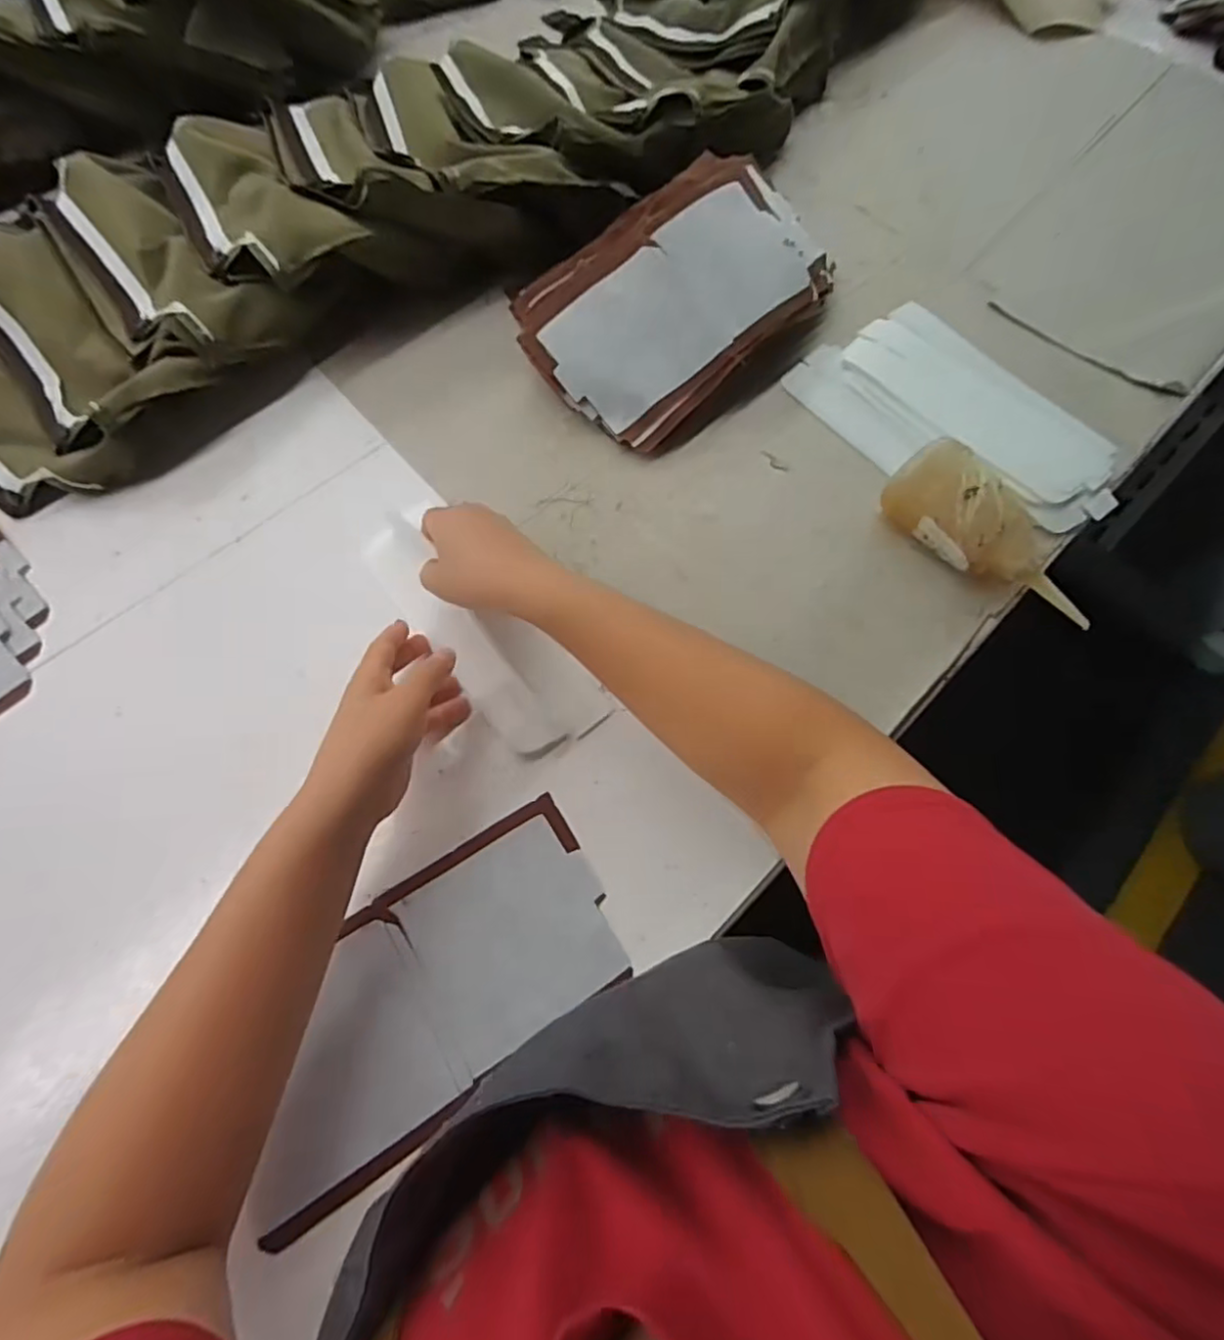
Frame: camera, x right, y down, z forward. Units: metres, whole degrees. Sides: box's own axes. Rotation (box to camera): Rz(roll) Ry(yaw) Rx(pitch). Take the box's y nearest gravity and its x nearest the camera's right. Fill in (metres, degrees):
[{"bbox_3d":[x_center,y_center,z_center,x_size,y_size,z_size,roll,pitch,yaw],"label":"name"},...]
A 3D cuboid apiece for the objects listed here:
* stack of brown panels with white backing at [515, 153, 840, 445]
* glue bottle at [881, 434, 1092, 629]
[{"bbox_3d":[0.064,-0.327,0.539,0.291,0.088,0.178,-37,73,-15],"label":"stack of brown panels with white backing"},{"bbox_3d":[0.275,-0.093,0.453,0.053,0.062,0.164,-42,74,-16],"label":"glue bottle"}]

